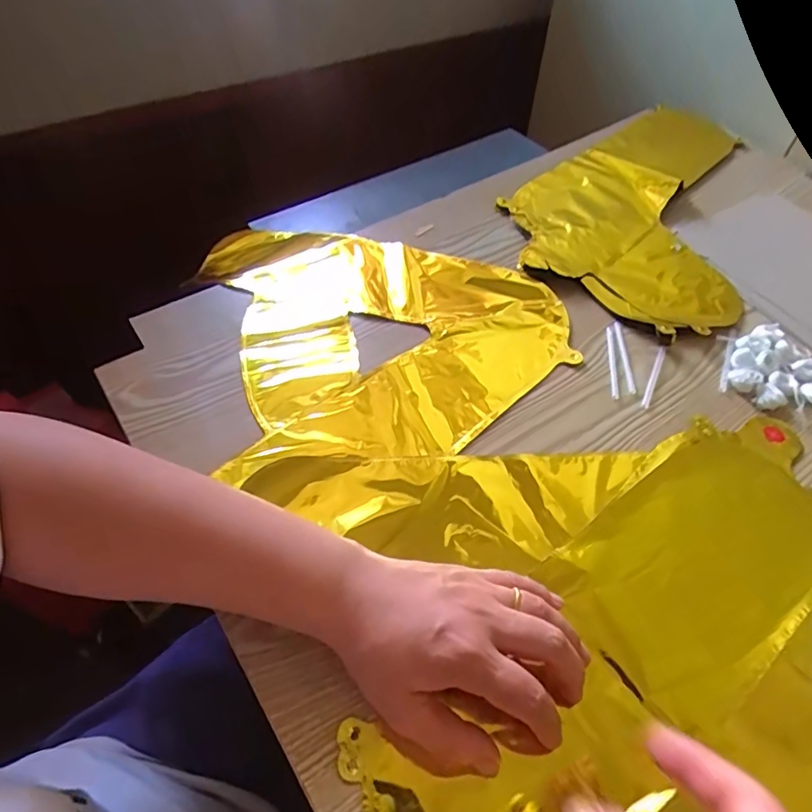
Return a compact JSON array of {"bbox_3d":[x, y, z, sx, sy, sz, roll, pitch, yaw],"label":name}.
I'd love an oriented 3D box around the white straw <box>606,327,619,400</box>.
[{"bbox_3d":[0.177,-0.040,0.460,0.006,0.004,0.084,9,52,4],"label":"white straw"}]

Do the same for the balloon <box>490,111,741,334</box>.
[{"bbox_3d":[0.282,-0.235,0.608,0.243,0.016,0.402,31,56,20],"label":"balloon"}]

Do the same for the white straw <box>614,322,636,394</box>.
[{"bbox_3d":[0.189,-0.044,0.465,0.006,0.004,0.084,5,52,1],"label":"white straw"}]

